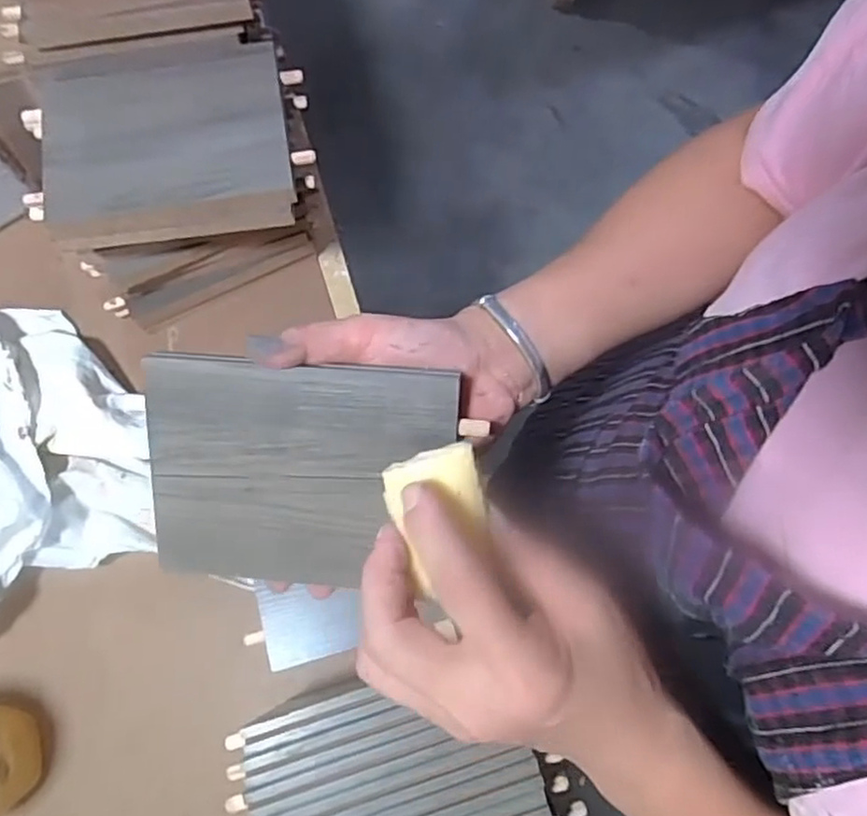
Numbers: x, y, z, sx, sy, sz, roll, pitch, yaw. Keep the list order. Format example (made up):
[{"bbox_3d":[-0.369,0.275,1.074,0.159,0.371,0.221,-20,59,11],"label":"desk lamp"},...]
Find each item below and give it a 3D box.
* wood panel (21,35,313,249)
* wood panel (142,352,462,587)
[{"bbox_3d":[-0.173,-0.176,0.439,0.168,0.025,0.130,-10,76,-2],"label":"wood panel"},{"bbox_3d":[-0.068,0.035,0.333,0.148,0.010,0.112,4,104,4],"label":"wood panel"}]

